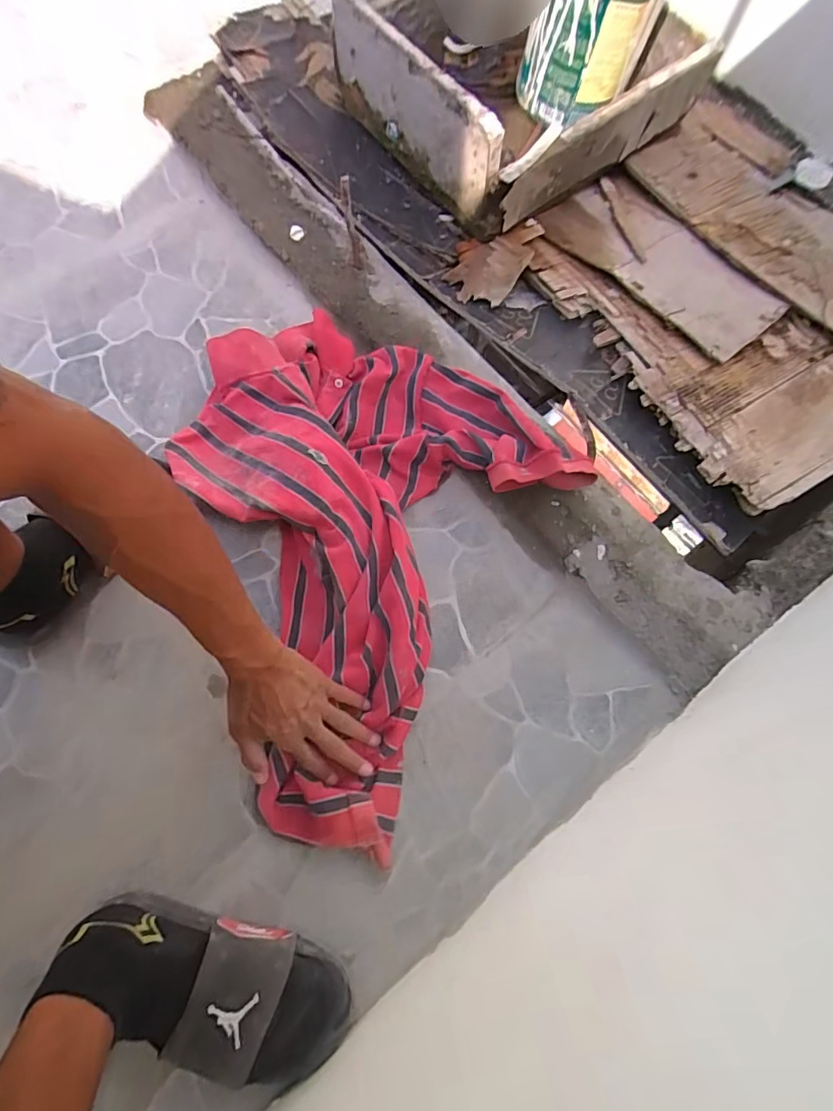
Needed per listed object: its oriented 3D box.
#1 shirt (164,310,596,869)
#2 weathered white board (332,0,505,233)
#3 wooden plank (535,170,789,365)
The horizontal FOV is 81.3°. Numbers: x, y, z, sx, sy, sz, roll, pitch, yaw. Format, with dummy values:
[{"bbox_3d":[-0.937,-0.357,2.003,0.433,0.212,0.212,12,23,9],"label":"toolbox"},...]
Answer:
[{"bbox_3d":[-0.112,-0.026,0.567,0.470,0.080,0.547,32,77,7],"label":"shirt"},{"bbox_3d":[-0.011,-0.629,0.693,0.021,0.149,0.344,-40,81,-12],"label":"weathered white board"},{"bbox_3d":[0.369,-0.447,0.736,0.361,0.022,0.212,43,68,13],"label":"wooden plank"}]

